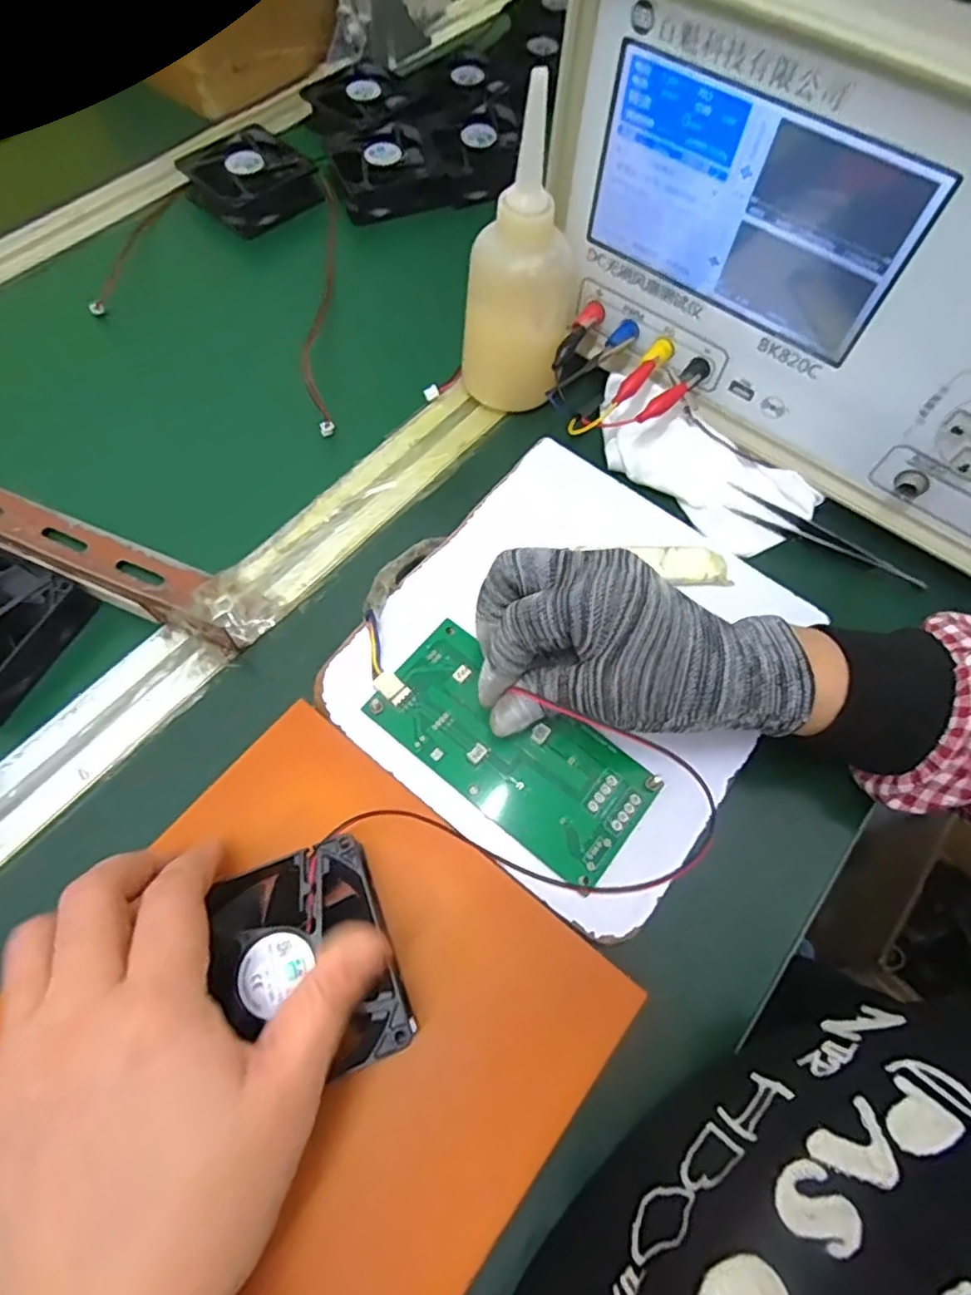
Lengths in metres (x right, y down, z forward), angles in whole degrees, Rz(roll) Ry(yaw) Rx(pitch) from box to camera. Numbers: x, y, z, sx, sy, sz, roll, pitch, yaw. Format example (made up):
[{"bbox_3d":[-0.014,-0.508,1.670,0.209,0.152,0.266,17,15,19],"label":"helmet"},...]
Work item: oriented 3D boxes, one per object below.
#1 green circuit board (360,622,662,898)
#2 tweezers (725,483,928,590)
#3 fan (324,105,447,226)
[{"bbox_3d":[0.011,0.047,0.301,0.132,0.007,0.064,35,69,11],"label":"green circuit board"},{"bbox_3d":[0.196,-0.063,0.366,0.117,0.006,0.018,28,68,12],"label":"tweezers"},{"bbox_3d":[-0.082,-0.387,0.505,0.081,0.025,0.090,-18,67,-9],"label":"fan"}]

